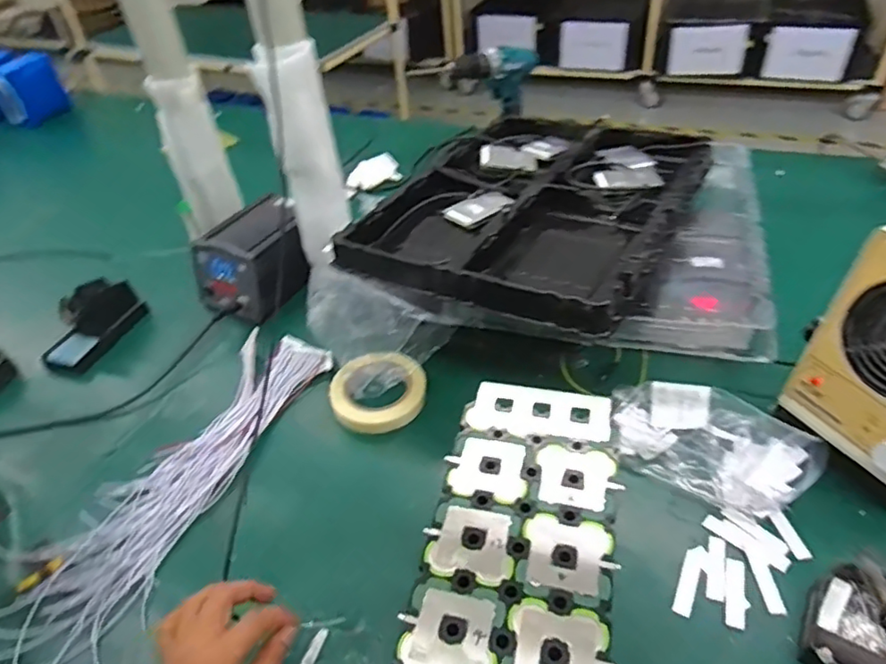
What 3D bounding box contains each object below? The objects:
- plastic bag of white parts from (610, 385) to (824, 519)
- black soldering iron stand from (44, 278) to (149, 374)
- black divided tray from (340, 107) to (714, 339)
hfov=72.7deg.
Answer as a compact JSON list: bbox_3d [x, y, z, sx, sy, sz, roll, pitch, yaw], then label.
[{"bbox_3d":[0.284,0.115,0.653,0.214,0.050,0.116,25,52,30],"label":"plastic bag of white parts"},{"bbox_3d":[-0.526,-0.014,0.897,0.065,0.071,0.155,11,46,19],"label":"black soldering iron stand"},{"bbox_3d":[0.131,-0.183,0.817,0.357,0.070,0.461,19,49,26],"label":"black divided tray"}]

